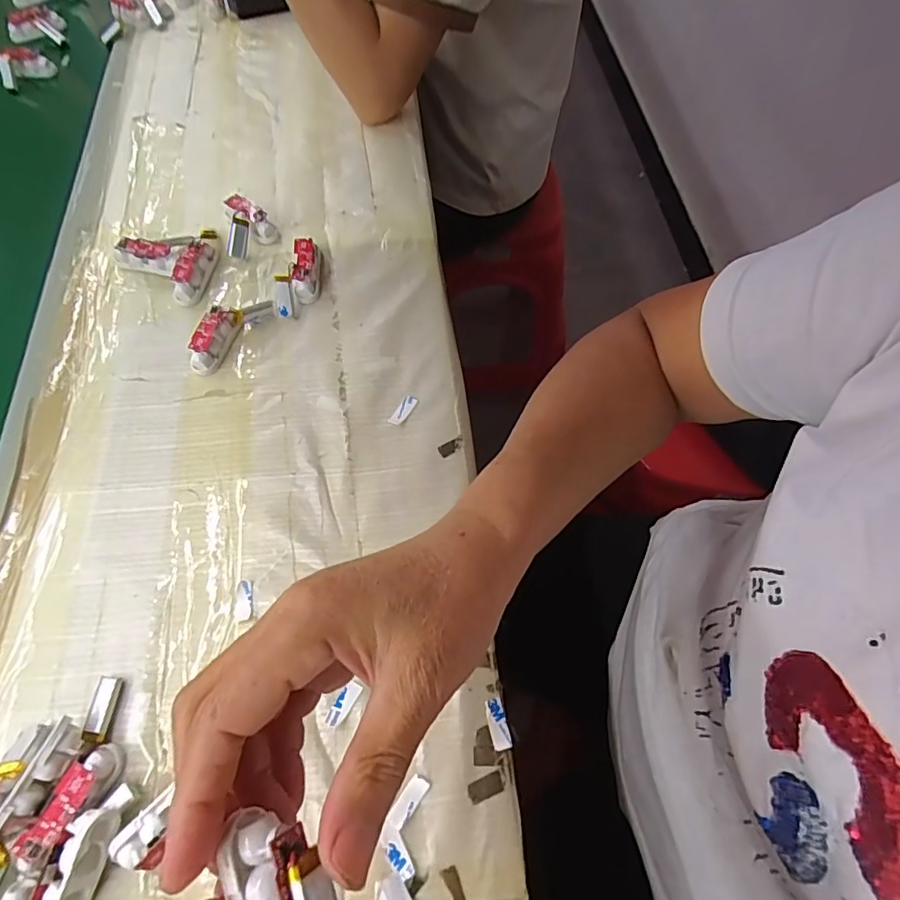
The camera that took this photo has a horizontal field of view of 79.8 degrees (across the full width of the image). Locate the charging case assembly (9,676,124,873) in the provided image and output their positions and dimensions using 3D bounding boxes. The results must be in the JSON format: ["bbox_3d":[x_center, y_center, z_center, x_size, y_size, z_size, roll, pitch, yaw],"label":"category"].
[{"bbox_3d":[-0.201,0.174,0.296,0.030,0.016,0.089,4,50,3],"label":"charging case assembly"}]

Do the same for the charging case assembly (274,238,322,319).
[{"bbox_3d":[-0.127,-0.147,0.454,0.032,0.022,0.075,-3,63,0],"label":"charging case assembly"}]

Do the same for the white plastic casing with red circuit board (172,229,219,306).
[{"bbox_3d":[-0.217,-0.157,0.458,0.021,0.019,0.066,11,64,6],"label":"white plastic casing with red circuit board"}]

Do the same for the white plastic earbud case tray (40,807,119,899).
[{"bbox_3d":[-0.191,0.217,0.272,0.020,0.026,0.062,14,65,8],"label":"white plastic earbud case tray"}]

